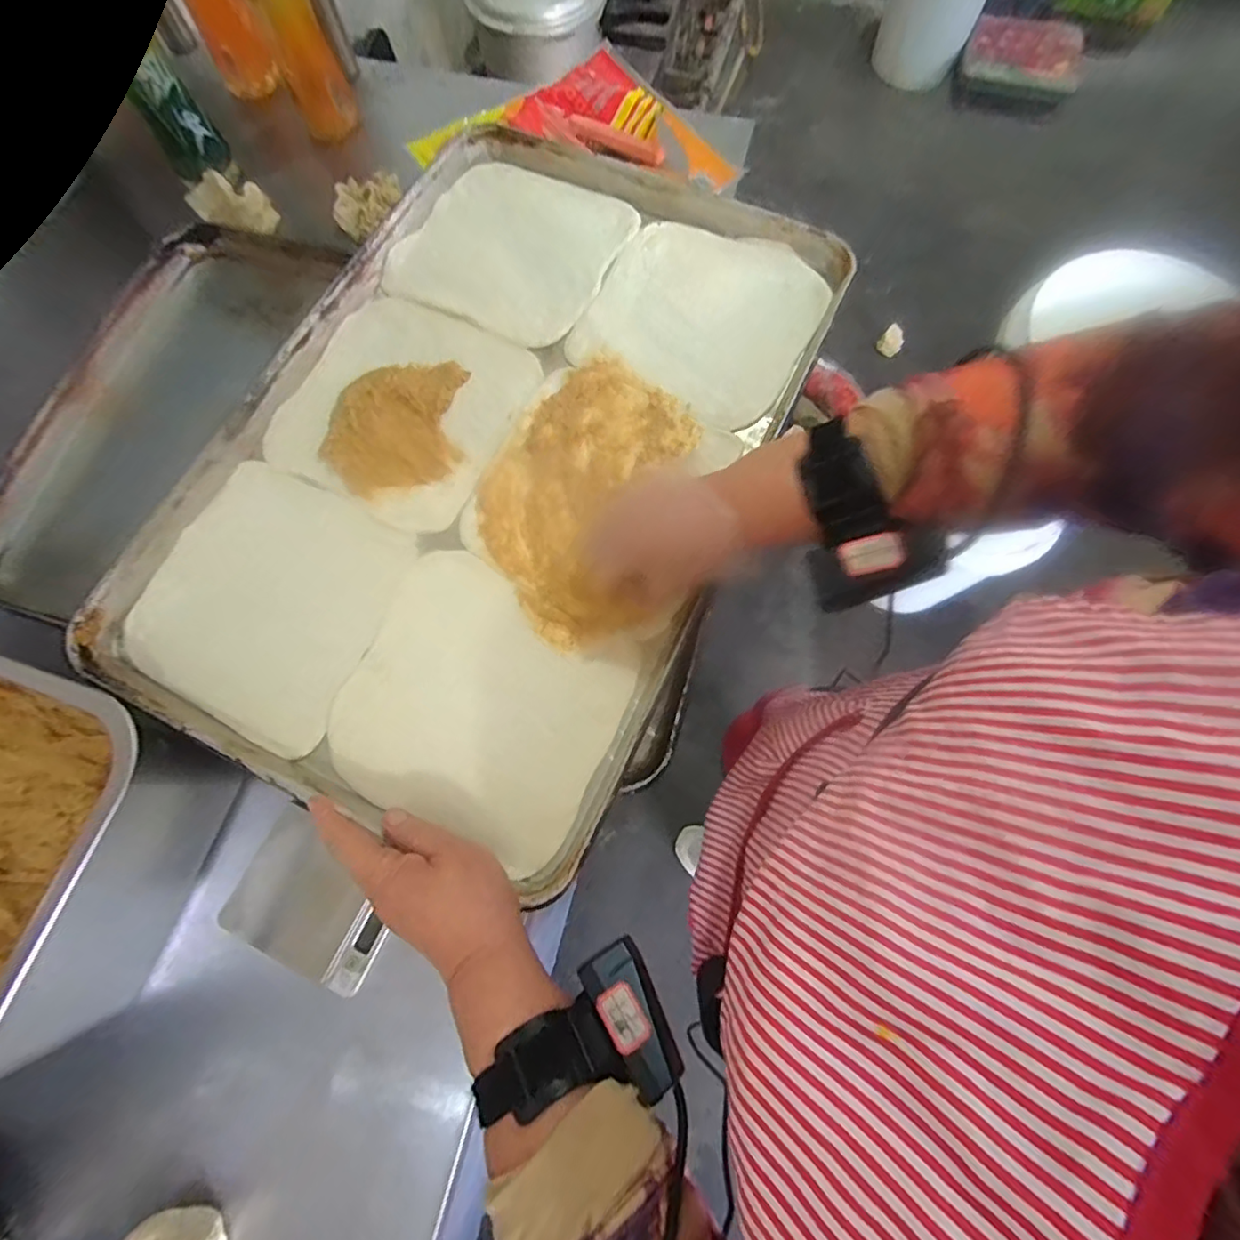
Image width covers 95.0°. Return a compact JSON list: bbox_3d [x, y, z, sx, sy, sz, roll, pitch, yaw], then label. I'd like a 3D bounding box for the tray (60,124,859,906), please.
[{"bbox_3d":[-0.095,-0.151,0.465,0.396,0.030,0.591,24,75,8],"label":"tray"}]

